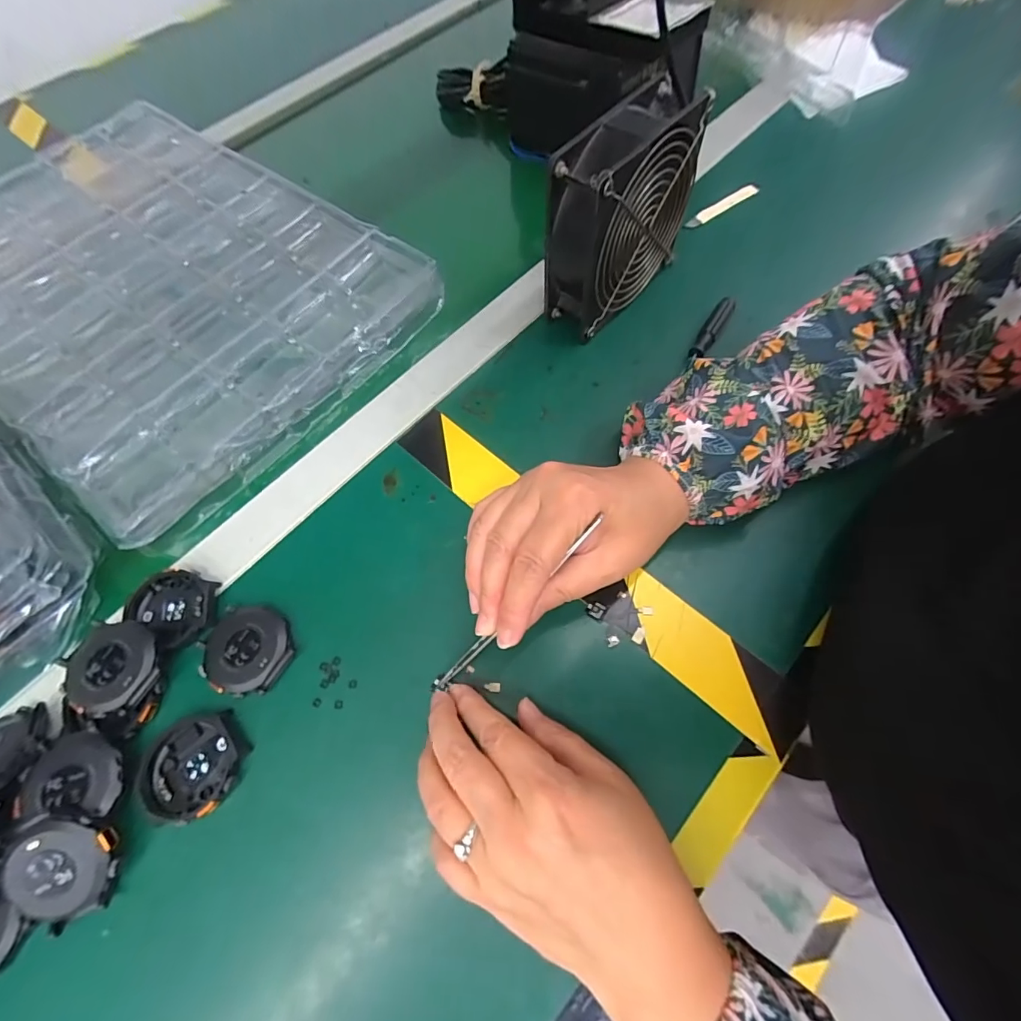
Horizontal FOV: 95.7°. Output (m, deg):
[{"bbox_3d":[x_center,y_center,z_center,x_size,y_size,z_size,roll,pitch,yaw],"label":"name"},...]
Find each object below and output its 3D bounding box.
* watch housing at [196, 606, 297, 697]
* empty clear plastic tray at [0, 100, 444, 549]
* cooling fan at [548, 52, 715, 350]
[{"bbox_3d":[-0.156,0.082,0.274,0.052,0.009,0.050,28,71,15],"label":"watch housing"},{"bbox_3d":[-0.327,-0.211,0.412,0.482,0.036,0.311,36,73,18],"label":"empty clear plastic tray"},{"bbox_3d":[0.079,-0.206,0.330,0.051,0.121,0.124,38,74,18],"label":"cooling fan"}]

